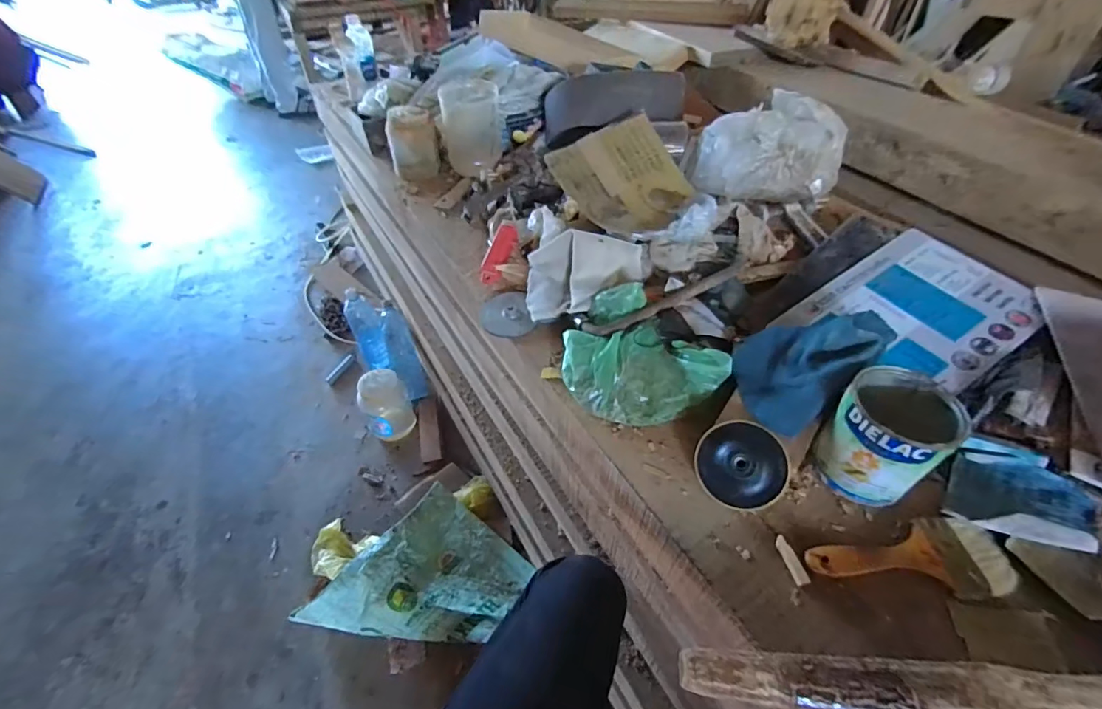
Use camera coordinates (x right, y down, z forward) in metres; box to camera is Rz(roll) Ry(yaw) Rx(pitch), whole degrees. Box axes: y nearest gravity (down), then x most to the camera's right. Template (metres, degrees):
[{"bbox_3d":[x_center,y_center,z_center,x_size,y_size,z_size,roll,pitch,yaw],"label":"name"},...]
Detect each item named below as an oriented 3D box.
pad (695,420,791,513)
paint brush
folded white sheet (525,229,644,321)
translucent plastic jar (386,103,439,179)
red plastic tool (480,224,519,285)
[{"bbox_3d":[0.196,0.114,0.481,0.088,0.028,0.087,9,80,26],"label":"pad"},{"bbox_3d":[0.339,0.190,0.449,0.181,0.013,0.072,4,46,4],"label":"paint brush"},{"bbox_3d":[0.053,-0.119,0.673,0.177,0.072,0.123,2,46,2],"label":"folded white sheet"},{"bbox_3d":[-0.297,-0.454,1.002,0.099,0.123,0.083,-13,47,-12],"label":"translucent plastic jar"},{"bbox_3d":[-0.085,-0.167,0.768,0.035,0.019,0.112,15,69,15],"label":"red plastic tool"}]

